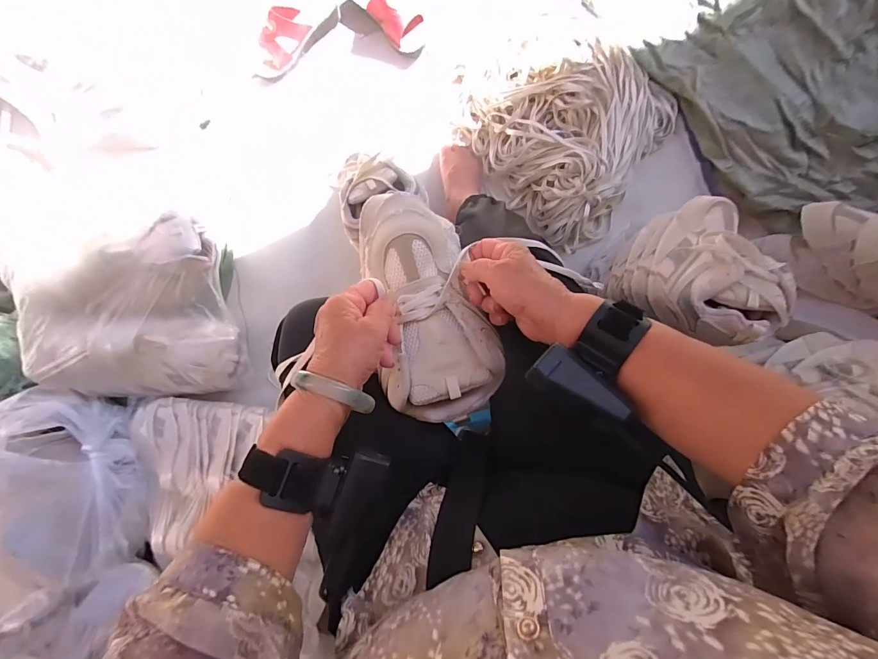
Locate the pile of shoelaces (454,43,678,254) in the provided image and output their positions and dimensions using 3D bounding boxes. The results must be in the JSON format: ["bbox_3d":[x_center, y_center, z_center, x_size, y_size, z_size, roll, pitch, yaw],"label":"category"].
[{"bbox_3d":[0.259,-0.388,0.728,0.348,0.100,0.369,-41,86,5],"label":"pile of shoelaces"}]

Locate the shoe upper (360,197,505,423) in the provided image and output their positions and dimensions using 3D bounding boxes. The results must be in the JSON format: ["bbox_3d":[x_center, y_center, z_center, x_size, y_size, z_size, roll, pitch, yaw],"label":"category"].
[{"bbox_3d":[-0.019,-0.026,0.391,0.119,0.042,0.235,-18,81,4],"label":"shoe upper"}]

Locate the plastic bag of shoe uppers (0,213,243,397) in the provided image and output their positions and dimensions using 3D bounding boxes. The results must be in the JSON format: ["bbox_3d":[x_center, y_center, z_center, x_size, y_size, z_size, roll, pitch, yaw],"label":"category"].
[{"bbox_3d":[-0.586,-0.015,0.733,0.360,0.153,0.310,-9,89,6],"label":"plastic bag of shoe uppers"}]

